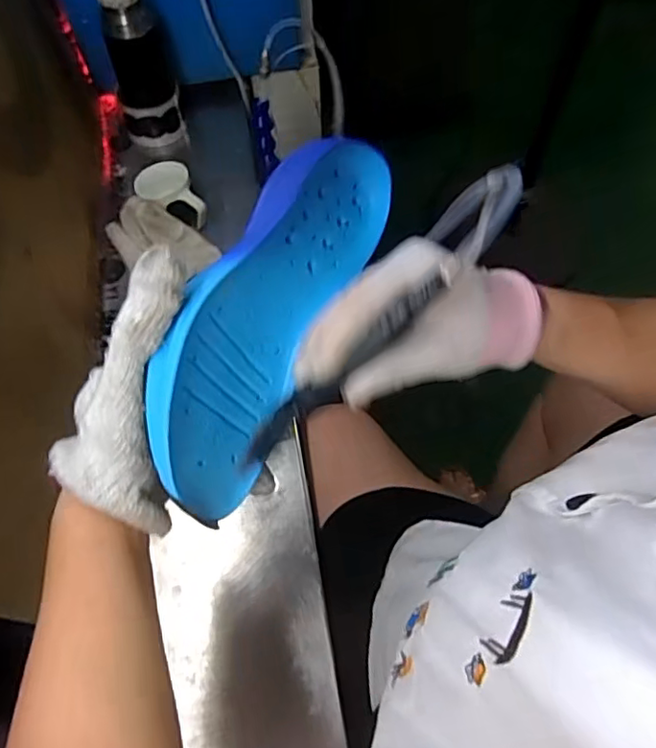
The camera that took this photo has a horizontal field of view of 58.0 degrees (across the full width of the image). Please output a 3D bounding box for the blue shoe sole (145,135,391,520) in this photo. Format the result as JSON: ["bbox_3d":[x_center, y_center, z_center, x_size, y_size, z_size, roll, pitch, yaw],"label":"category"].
[{"bbox_3d":[-0.033,-0.040,0.354,0.031,0.088,0.242,2,58,46],"label":"blue shoe sole"}]

